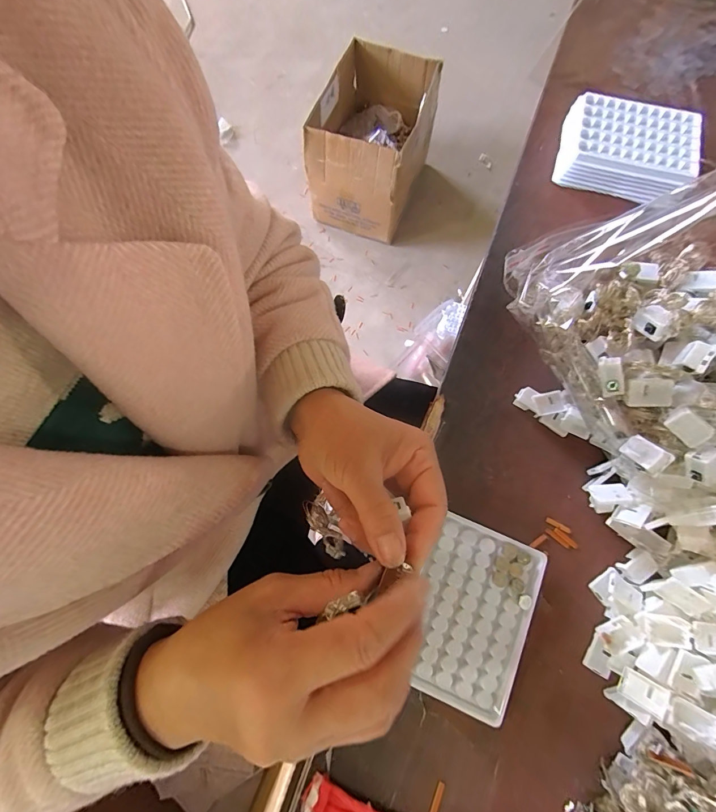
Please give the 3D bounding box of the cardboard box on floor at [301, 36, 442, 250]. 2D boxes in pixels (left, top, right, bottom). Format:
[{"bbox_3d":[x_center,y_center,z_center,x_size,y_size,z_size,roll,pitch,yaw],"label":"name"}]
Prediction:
[{"bbox_3d":[0.045,-0.794,1.149,0.311,0.275,0.421,15,75,4],"label":"cardboard box on floor"}]

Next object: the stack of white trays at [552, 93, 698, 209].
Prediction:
[{"bbox_3d":[0.286,-0.272,0.408,0.133,0.035,0.104,19,76,5],"label":"stack of white trays"}]

